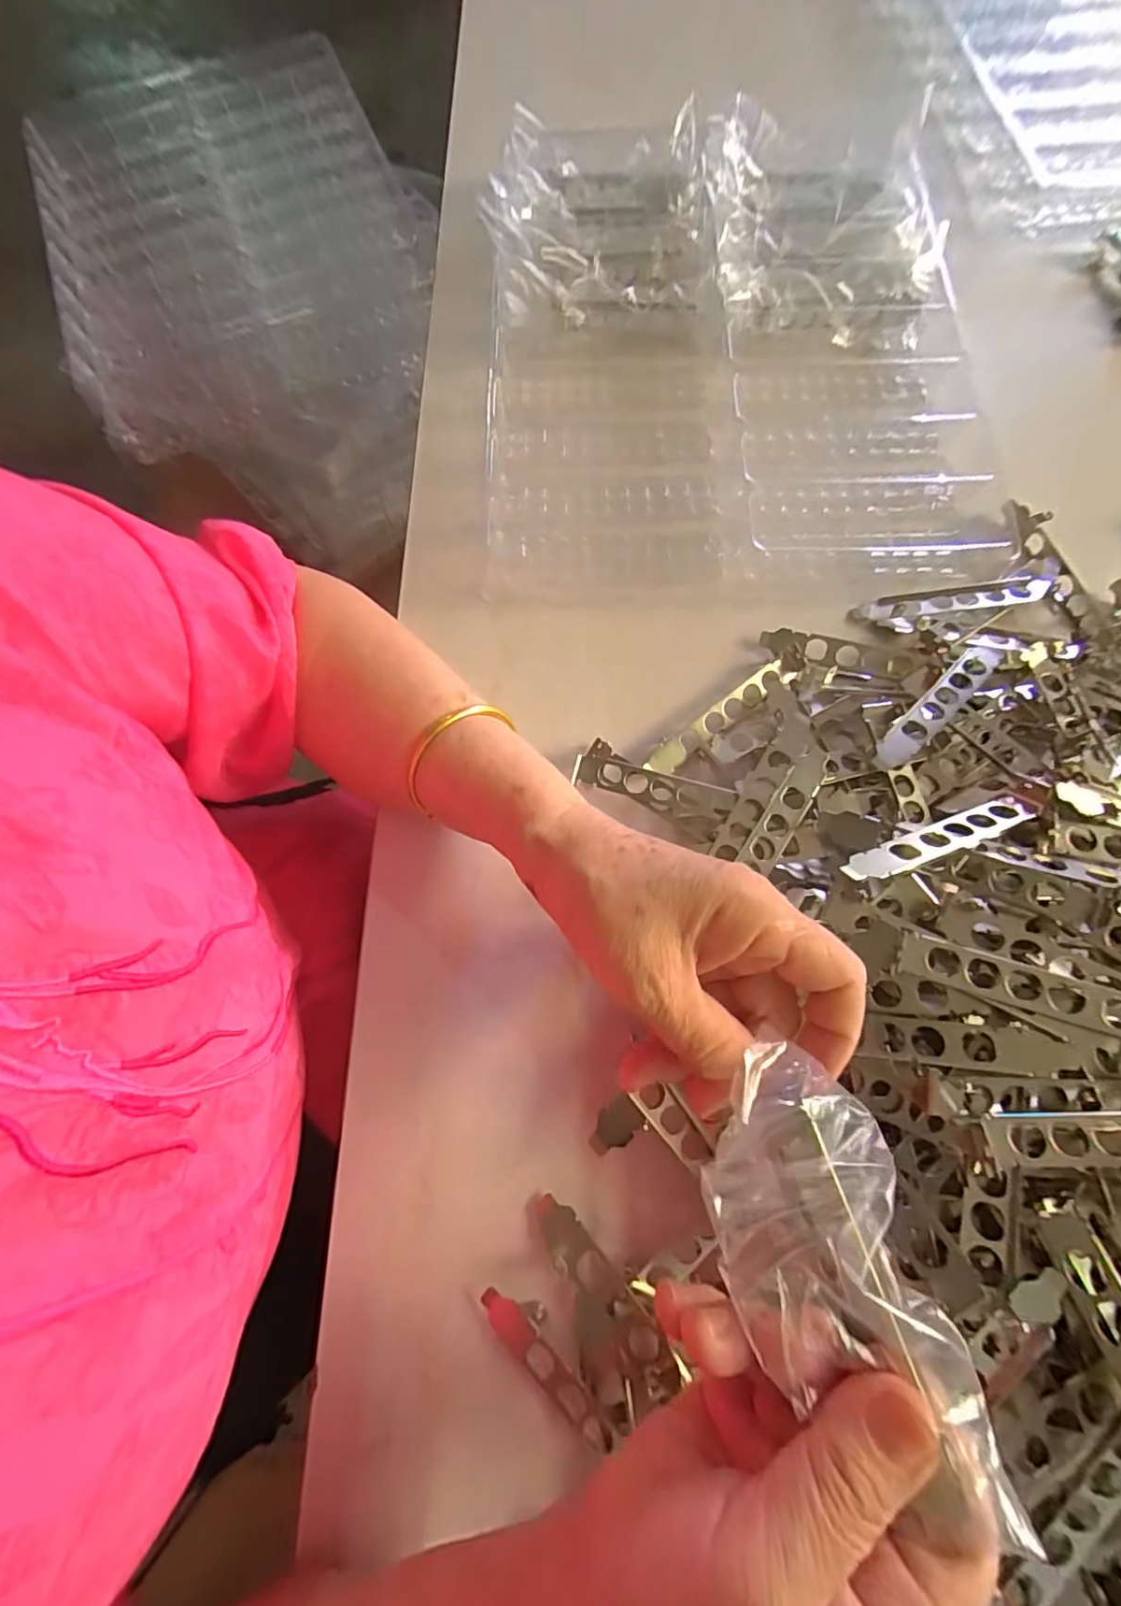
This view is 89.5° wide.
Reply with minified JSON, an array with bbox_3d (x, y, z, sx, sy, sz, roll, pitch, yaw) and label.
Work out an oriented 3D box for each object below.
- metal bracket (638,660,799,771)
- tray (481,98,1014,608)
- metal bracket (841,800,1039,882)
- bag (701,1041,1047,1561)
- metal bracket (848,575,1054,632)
[{"bbox_3d":[0.098,-0.052,0.347,0.112,0.009,0.019,-35,75,-8],"label":"metal bracket"},{"bbox_3d":[0.117,-0.338,0.410,0.346,0.046,0.403,-2,73,1],"label":"tray"},{"bbox_3d":[0.185,0.018,0.277,0.113,0.007,0.018,-16,38,-15],"label":"metal bracket"},{"bbox_3d":[0.084,0.144,0.176,0.063,0.017,0.123,-13,73,-2],"label":"bag"},{"bbox_3d":[0.248,-0.129,0.358,0.108,0.012,0.025,-8,73,0],"label":"metal bracket"}]

